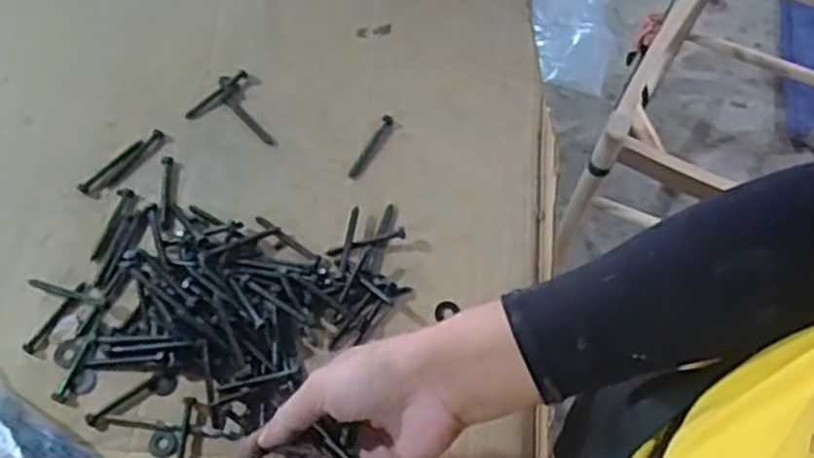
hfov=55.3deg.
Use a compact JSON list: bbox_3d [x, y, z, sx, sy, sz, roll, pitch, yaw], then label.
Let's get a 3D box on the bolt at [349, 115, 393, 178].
[{"bbox_3d":[-0.029,-0.067,0.635,0.011,0.007,0.061,30,69,12],"label":"bolt"}]

